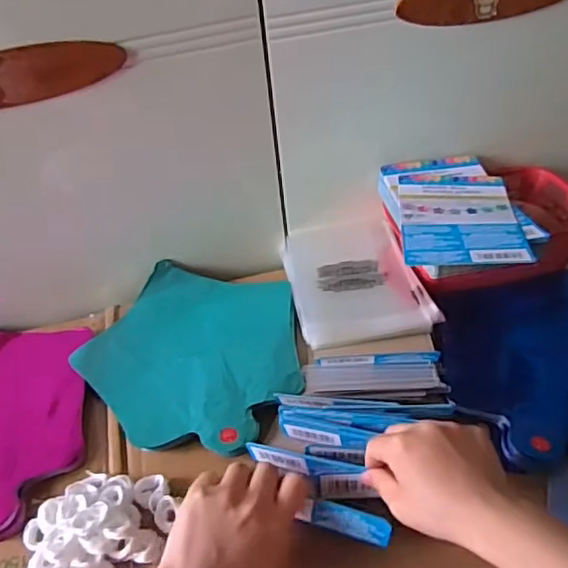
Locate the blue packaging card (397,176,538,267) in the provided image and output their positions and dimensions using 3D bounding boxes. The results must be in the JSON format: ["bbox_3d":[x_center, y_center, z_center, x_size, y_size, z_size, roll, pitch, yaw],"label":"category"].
[{"bbox_3d":[0.176,-0.069,0.602,0.113,0.009,0.171,0,36,8],"label":"blue packaging card"}]

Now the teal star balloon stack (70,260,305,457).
[{"bbox_3d":[-0.088,0.063,0.619,0.233,0.020,0.230,20,48,27],"label":"teal star balloon stack"}]

